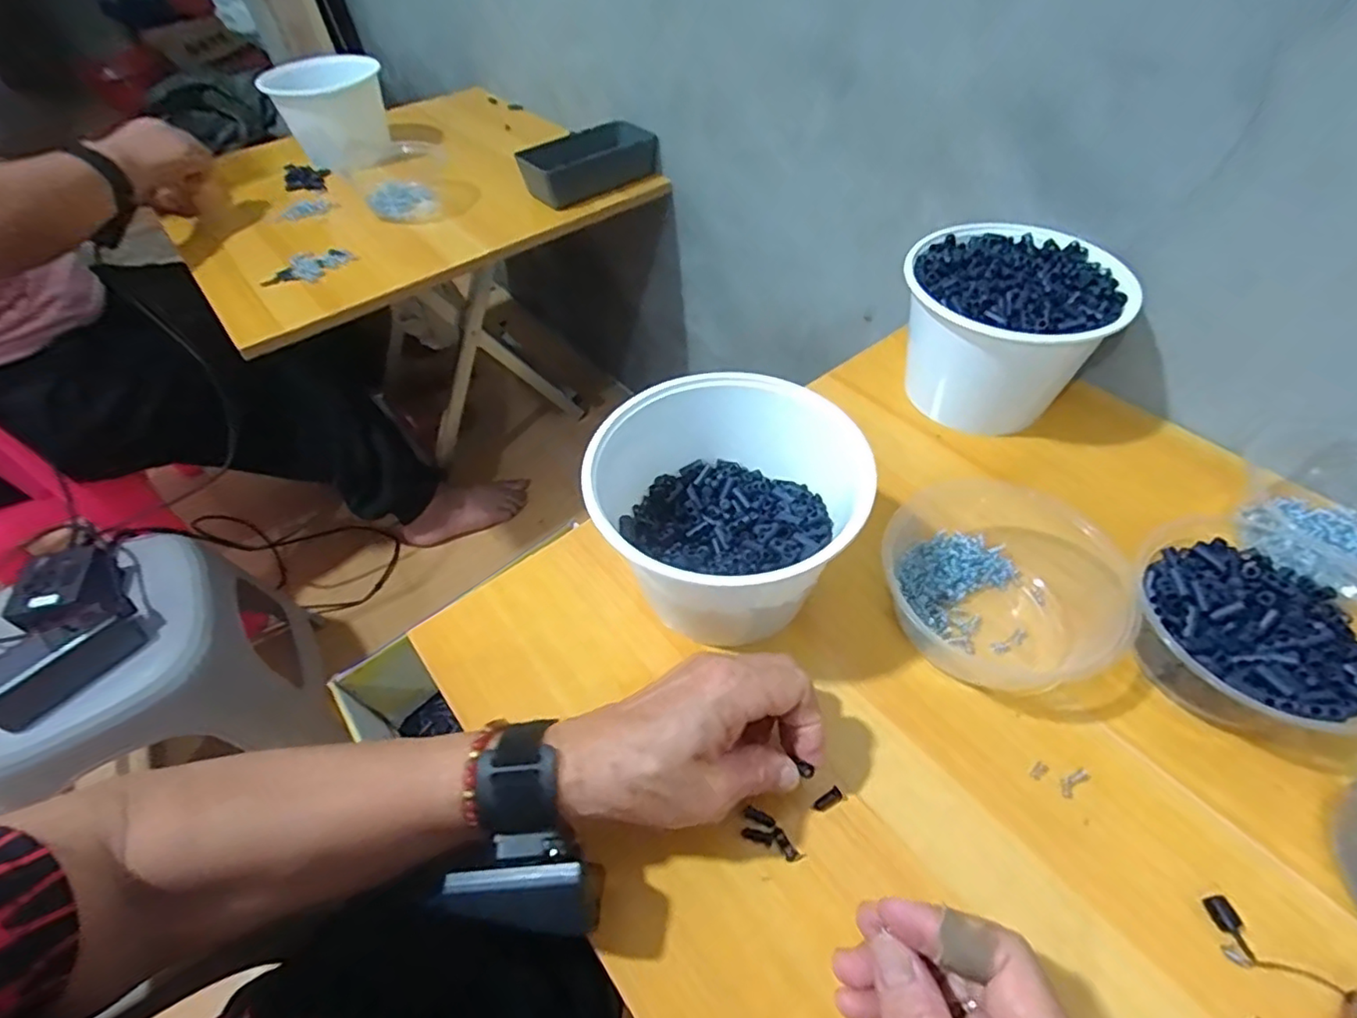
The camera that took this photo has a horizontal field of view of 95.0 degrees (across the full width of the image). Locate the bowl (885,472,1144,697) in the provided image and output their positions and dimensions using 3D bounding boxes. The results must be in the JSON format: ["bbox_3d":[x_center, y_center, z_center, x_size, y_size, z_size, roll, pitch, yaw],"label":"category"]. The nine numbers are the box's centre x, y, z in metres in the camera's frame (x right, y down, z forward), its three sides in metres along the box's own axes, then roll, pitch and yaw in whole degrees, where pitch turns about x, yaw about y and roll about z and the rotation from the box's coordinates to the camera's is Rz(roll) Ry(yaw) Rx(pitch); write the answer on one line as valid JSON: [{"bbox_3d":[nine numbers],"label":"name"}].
[{"bbox_3d":[0.220,0.049,0.412,0.160,0.051,0.136,23,55,21],"label":"bowl"}]

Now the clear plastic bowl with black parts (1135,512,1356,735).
[{"bbox_3d":[0.341,0.076,0.377,0.123,0.058,0.132,-2,50,2],"label":"clear plastic bowl with black parts"}]

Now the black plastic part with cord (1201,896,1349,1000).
[{"bbox_3d":[0.279,0.213,0.296,0.022,0.005,0.054,-34,57,-22],"label":"black plastic part with cord"}]

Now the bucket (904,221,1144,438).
[{"bbox_3d":[0.271,-0.150,0.531,0.156,0.111,0.156,-2,50,2],"label":"bucket"}]

